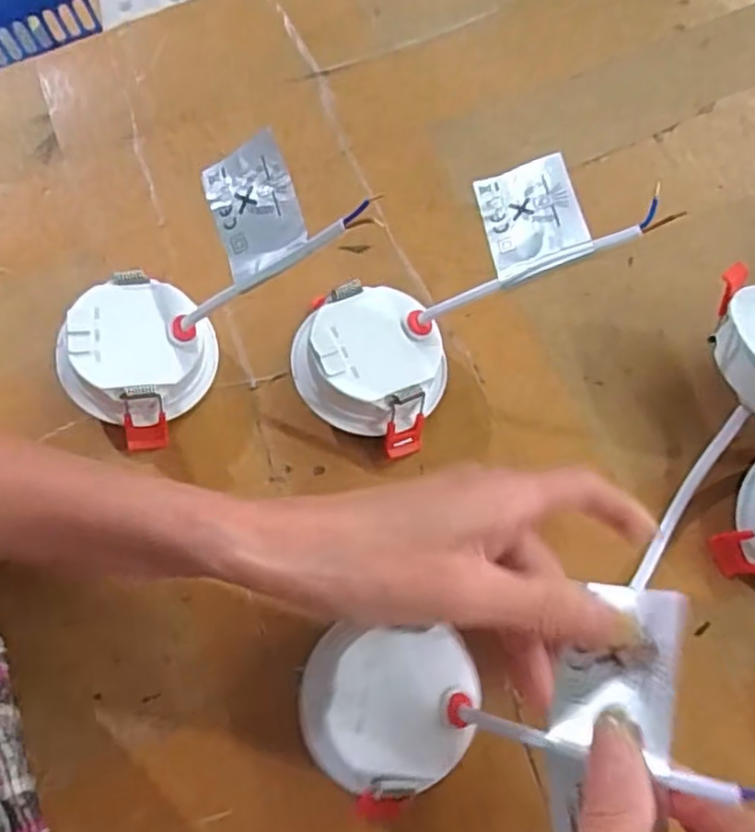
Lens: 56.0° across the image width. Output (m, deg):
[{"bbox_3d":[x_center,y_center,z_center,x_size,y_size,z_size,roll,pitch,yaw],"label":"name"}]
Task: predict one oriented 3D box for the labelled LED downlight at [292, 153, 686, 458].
[{"bbox_3d":[0.035,-0.054,0.312,0.165,0.037,0.078,-38,74,11],"label":"labelled LED downlight"}]

